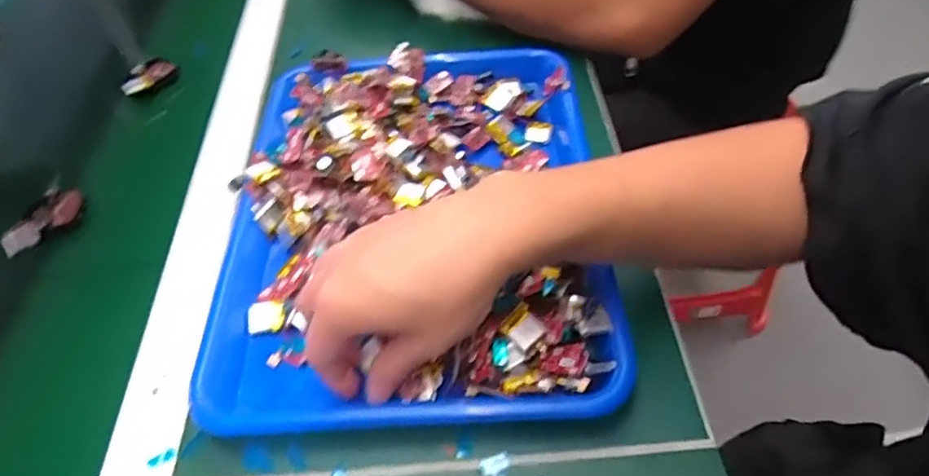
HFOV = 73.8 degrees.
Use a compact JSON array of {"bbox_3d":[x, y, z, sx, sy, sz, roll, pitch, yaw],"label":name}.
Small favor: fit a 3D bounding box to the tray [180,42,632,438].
[{"bbox_3d":[-0.034,-0.027,0.431,0.248,0.042,0.320,-3,50,3],"label":"tray"}]

